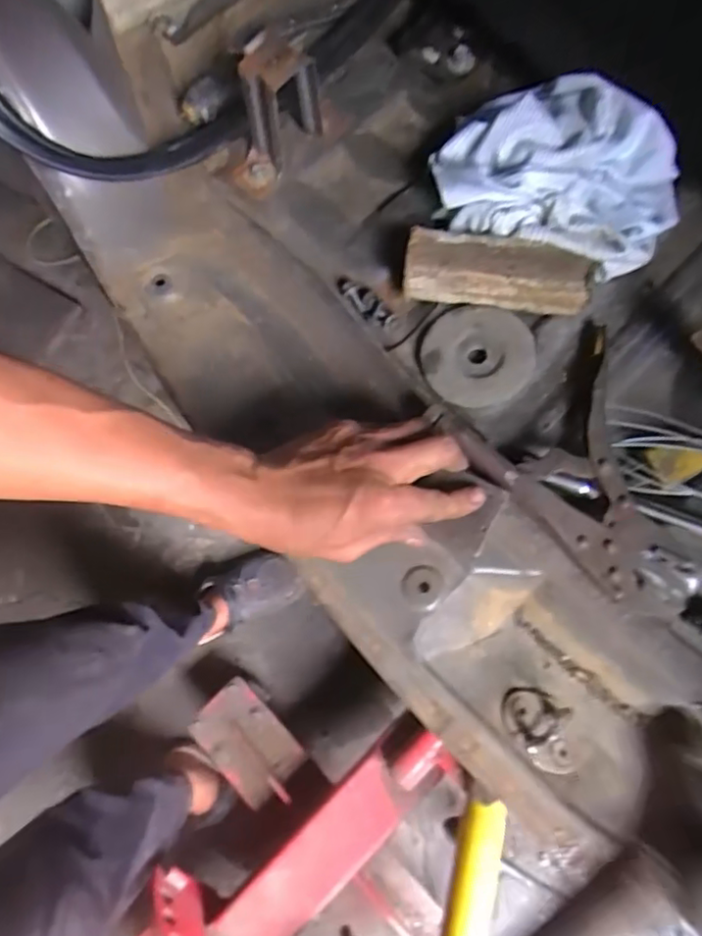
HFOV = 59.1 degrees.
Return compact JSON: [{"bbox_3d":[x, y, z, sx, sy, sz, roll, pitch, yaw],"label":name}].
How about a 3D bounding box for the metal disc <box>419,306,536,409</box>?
[{"bbox_3d":[0.102,-0.092,0.503,0.087,0.016,0.087,-1,73,4],"label":"metal disc"}]

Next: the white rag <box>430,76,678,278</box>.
[{"bbox_3d":[0.176,-0.256,0.529,0.200,0.063,0.178,17,75,10],"label":"white rag"}]

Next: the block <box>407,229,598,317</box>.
[{"bbox_3d":[0.118,-0.158,0.509,0.148,0.045,0.046,8,72,5],"label":"block"}]

